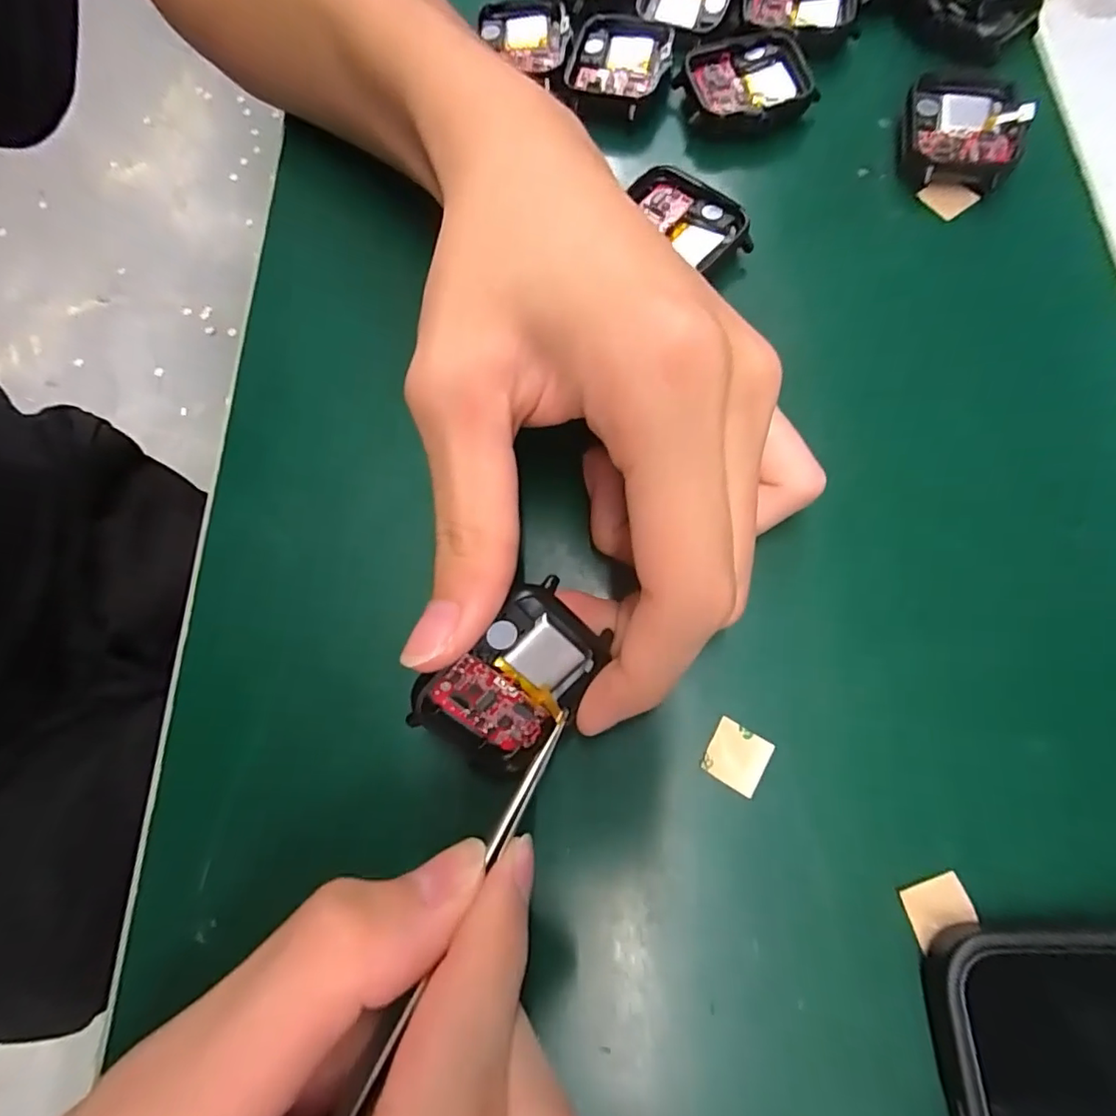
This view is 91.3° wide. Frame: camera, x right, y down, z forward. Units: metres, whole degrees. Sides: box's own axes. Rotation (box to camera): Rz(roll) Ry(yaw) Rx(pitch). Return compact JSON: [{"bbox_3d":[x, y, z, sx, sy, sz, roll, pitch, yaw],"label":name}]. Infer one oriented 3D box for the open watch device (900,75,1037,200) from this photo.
[{"bbox_3d":[0.143,-0.151,0.193,0.038,0.011,0.045,11,74,4],"label":"open watch device"}]

